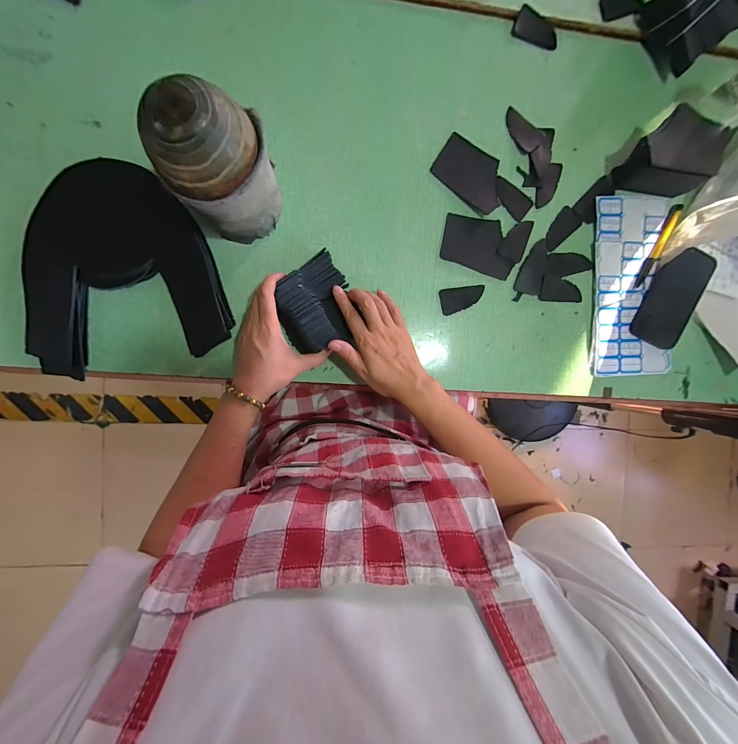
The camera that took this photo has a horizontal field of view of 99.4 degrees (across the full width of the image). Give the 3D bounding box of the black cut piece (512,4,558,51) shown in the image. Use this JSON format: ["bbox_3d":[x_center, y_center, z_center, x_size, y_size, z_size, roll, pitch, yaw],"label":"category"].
[{"bbox_3d":[0.233,-0.473,0.435,0.065,0.004,0.034,26,107,-6],"label":"black cut piece"}]

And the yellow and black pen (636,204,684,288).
[{"bbox_3d":[0.429,-0.188,0.463,0.014,0.009,0.131,26,90,-6],"label":"yellow and black pen"}]

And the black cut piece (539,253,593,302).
[{"bbox_3d":[0.288,-0.137,0.458,0.066,0.007,0.076,13,92,-6],"label":"black cut piece"}]

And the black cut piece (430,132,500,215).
[{"bbox_3d":[0.144,-0.276,0.435,0.103,0.004,0.072,34,90,-6],"label":"black cut piece"}]

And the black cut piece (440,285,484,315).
[{"bbox_3d":[0.135,-0.105,0.448,0.064,0.004,0.036,-12,94,-4],"label":"black cut piece"}]

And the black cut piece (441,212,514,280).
[{"bbox_3d":[0.156,-0.180,0.447,0.104,0.004,0.074,10,92,-3],"label":"black cut piece"}]

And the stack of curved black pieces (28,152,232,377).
[{"bbox_3d":[-0.316,-0.129,0.393,0.233,0.029,0.235,-11,94,-4],"label":"stack of curved black pieces"}]

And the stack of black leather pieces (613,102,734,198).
[{"bbox_3d":[0.408,-0.297,0.427,0.115,0.064,0.086,0,93,-5],"label":"stack of black leather pieces"}]

